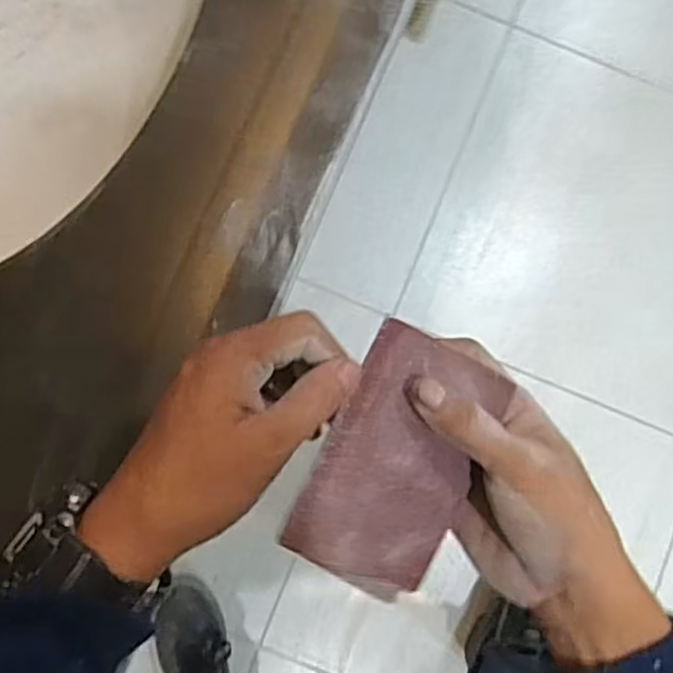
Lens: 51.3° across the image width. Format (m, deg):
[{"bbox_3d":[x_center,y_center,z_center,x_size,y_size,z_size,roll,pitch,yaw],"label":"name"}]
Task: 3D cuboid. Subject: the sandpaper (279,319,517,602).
[{"bbox_3d":[0.031,0.064,0.348,0.073,0.018,0.123,26,85,0],"label":"sandpaper"}]

